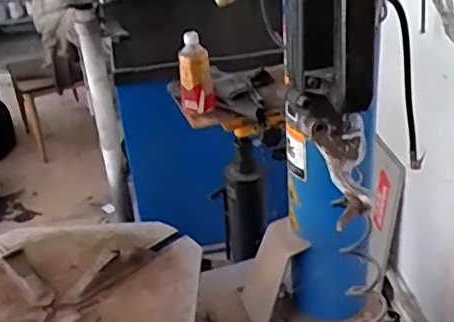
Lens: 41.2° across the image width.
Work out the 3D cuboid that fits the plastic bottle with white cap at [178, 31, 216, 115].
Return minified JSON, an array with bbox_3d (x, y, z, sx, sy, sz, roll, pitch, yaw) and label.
[{"bbox_3d":[-0.069,-0.185,1.345,0.076,0.180,0.068,-7,31,-3],"label":"plastic bottle with white cap"}]

